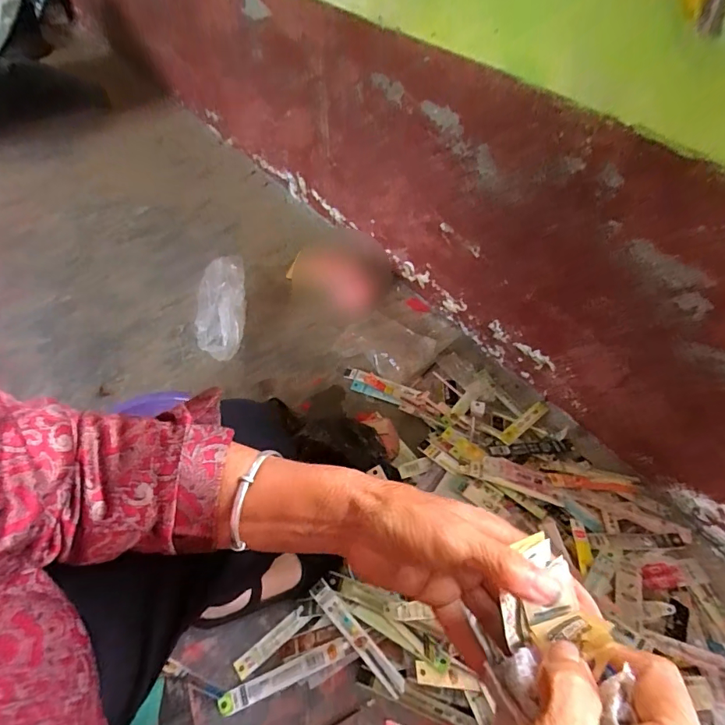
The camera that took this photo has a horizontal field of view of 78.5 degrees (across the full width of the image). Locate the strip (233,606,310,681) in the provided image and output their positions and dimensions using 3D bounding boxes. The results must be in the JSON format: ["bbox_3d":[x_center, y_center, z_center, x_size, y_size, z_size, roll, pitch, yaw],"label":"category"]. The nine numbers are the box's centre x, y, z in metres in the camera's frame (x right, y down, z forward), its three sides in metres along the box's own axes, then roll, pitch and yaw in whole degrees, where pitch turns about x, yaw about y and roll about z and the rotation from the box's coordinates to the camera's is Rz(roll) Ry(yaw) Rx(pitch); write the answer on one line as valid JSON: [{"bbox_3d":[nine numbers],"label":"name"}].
[{"bbox_3d":[-0.127,0.394,0.626,0.111,0.005,0.026,-33,60,-23],"label":"strip"}]

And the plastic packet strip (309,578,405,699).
[{"bbox_3d":[-0.008,0.376,0.610,0.025,0.006,0.171,-43,73,-7],"label":"plastic packet strip"}]

